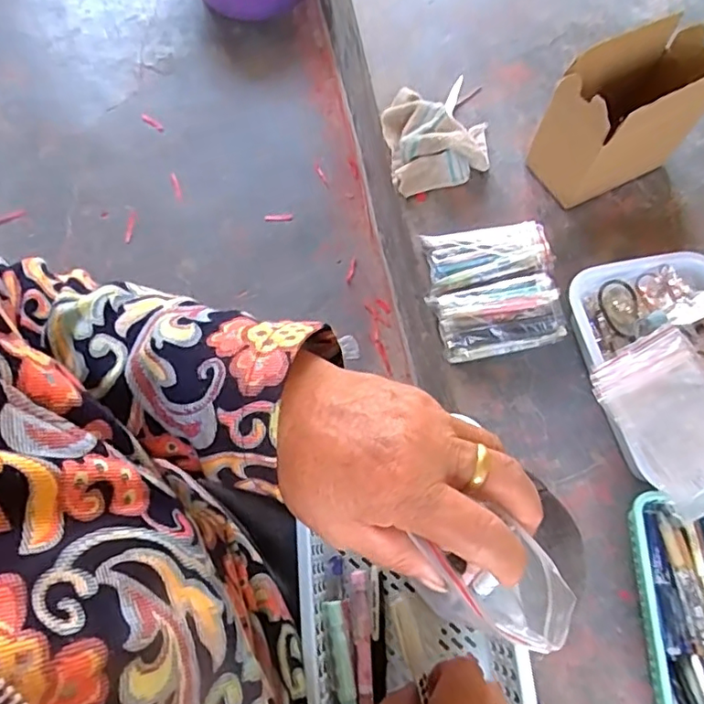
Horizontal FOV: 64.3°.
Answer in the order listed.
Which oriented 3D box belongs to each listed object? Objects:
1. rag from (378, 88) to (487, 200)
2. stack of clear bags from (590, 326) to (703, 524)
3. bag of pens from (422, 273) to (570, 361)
[{"bbox_3d":[0.129,-0.318,0.829,0.150,0.061,0.166,-5,68,-4],"label":"rag"},{"bbox_3d":[0.367,0.074,0.619,0.134,0.032,0.186,-26,71,-12],"label":"stack of clear bags"},{"bbox_3d":[0.188,-0.043,0.723,0.154,0.054,0.087,-9,68,-6],"label":"bag of pens"}]

